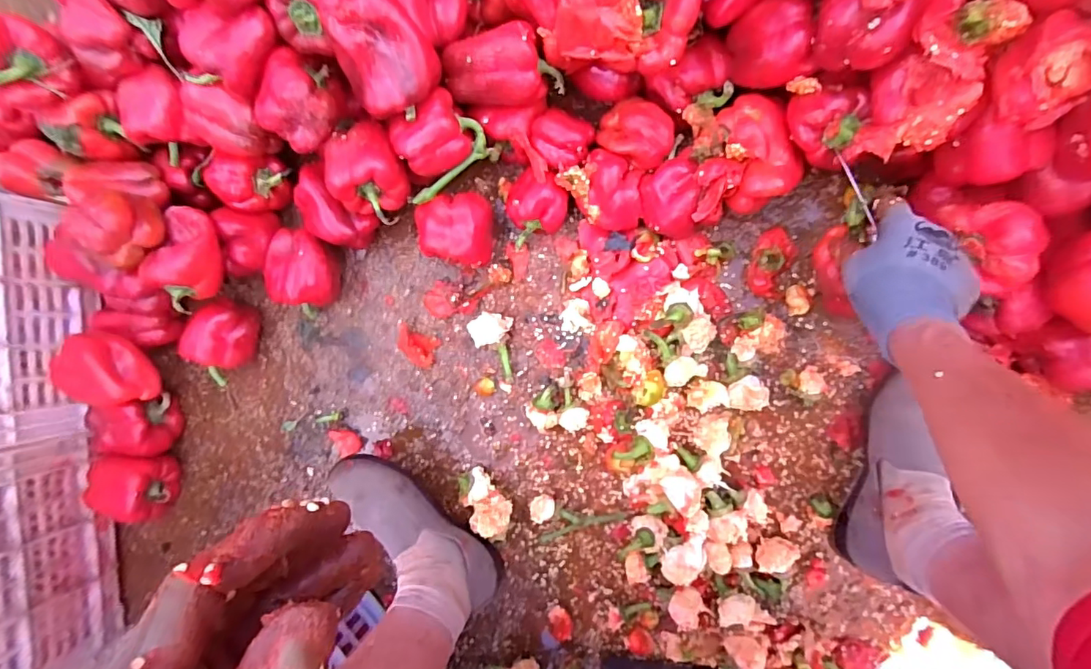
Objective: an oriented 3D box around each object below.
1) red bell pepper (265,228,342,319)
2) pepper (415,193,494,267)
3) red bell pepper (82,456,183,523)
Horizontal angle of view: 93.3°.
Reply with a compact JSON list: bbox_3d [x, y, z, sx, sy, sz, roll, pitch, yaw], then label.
[{"bbox_3d":[-0.288,-0.074,0.624,0.076,0.069,0.099,5,93,9],"label":"red bell pepper"},{"bbox_3d":[-0.099,-0.119,0.586,0.079,0.078,0.074,0,92,9],"label":"pepper"},{"bbox_3d":[-0.540,0.197,0.675,0.097,0.077,0.092,-5,91,9],"label":"red bell pepper"}]

